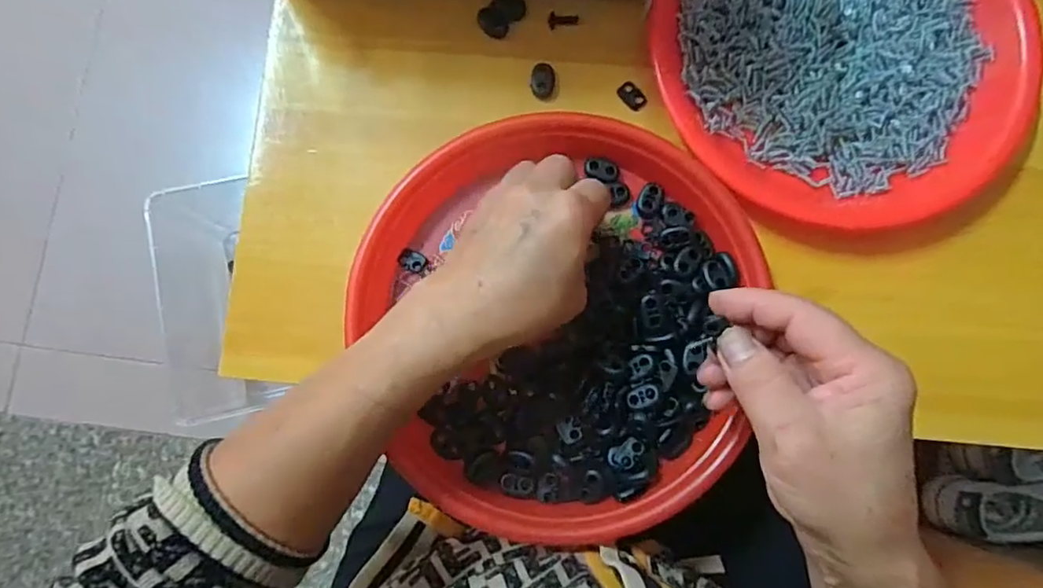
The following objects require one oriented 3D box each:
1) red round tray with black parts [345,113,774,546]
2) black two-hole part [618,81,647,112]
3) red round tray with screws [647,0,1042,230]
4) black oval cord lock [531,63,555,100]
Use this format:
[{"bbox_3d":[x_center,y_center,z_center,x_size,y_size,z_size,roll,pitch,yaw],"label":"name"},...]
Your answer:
[{"bbox_3d":[0.013,0.016,0.330,0.227,0.030,0.236,0,83,1],"label":"red round tray with black parts"},{"bbox_3d":[0.071,-0.126,0.360,0.011,0.004,0.019,-41,84,-4],"label":"black two-hole part"},{"bbox_3d":[0.193,-0.151,0.346,0.222,0.022,0.212,0,83,1],"label":"red round tray with screws"},{"bbox_3d":[0.014,-0.135,0.360,0.015,0.004,0.022,1,83,1],"label":"black oval cord lock"}]

